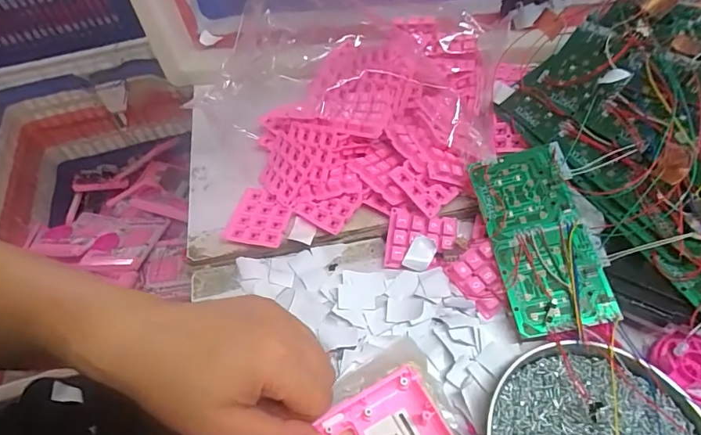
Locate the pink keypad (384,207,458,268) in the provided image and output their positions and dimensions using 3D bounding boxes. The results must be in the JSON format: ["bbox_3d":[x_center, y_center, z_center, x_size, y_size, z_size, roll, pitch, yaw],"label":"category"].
[{"bbox_3d":[0.059,0.020,0.370,0.057,0.011,0.048,10,82,-5],"label":"pink keypad"}]

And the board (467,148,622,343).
[{"bbox_3d":[0.143,0.013,0.337,0.067,0.005,0.145,-14,63,9],"label":"board"}]

